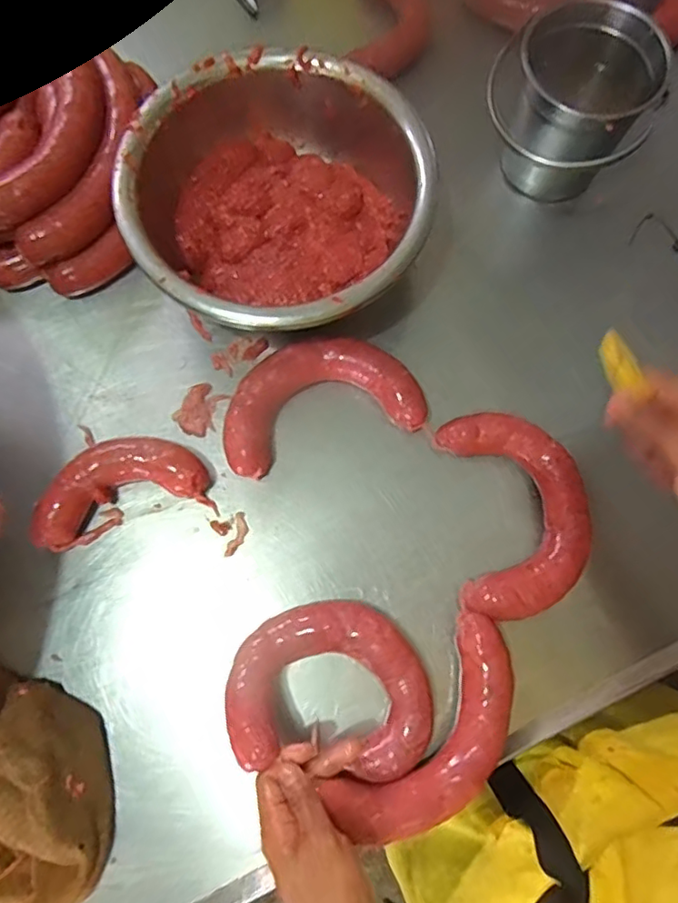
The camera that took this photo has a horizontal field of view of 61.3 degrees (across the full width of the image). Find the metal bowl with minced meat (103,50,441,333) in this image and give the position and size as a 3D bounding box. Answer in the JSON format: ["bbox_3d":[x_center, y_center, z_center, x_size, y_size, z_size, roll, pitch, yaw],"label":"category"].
[{"bbox_3d":[-0.059,-0.237,0.578,0.278,0.116,0.281,0,75,0],"label":"metal bowl with minced meat"}]

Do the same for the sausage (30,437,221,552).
[{"bbox_3d":[-0.207,0.036,0.542,0.163,0.040,0.088,-12,75,-3],"label":"sausage"}]

